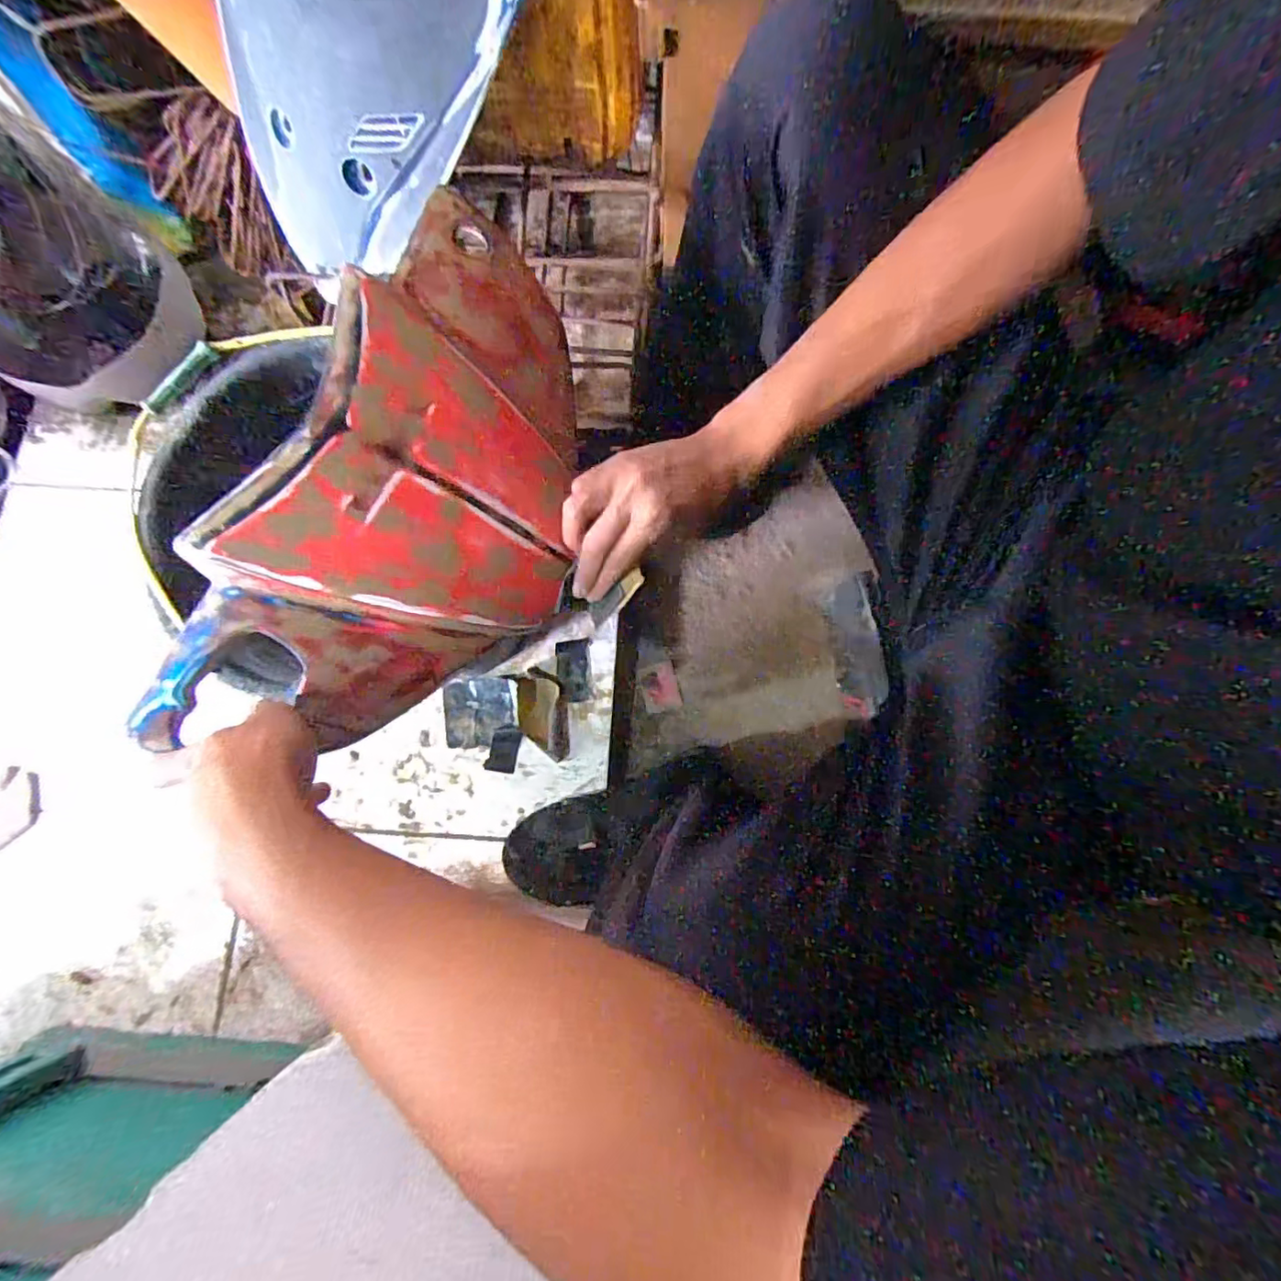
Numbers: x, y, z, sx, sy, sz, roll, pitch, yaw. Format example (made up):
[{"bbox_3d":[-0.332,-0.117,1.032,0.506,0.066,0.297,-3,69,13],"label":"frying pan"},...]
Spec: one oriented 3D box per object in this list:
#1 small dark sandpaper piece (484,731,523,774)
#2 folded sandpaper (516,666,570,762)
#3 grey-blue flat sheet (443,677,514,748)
[{"bbox_3d":[-0.162,0.131,0.694,0.035,0.004,0.049,13,79,1],"label":"small dark sandpaper piece"},{"bbox_3d":[-0.116,0.086,0.694,0.056,0.004,0.107,-6,79,-3],"label":"folded sandpaper"},{"bbox_3d":[-0.195,0.085,0.703,0.083,0.004,0.081,-4,80,5],"label":"grey-blue flat sheet"}]

